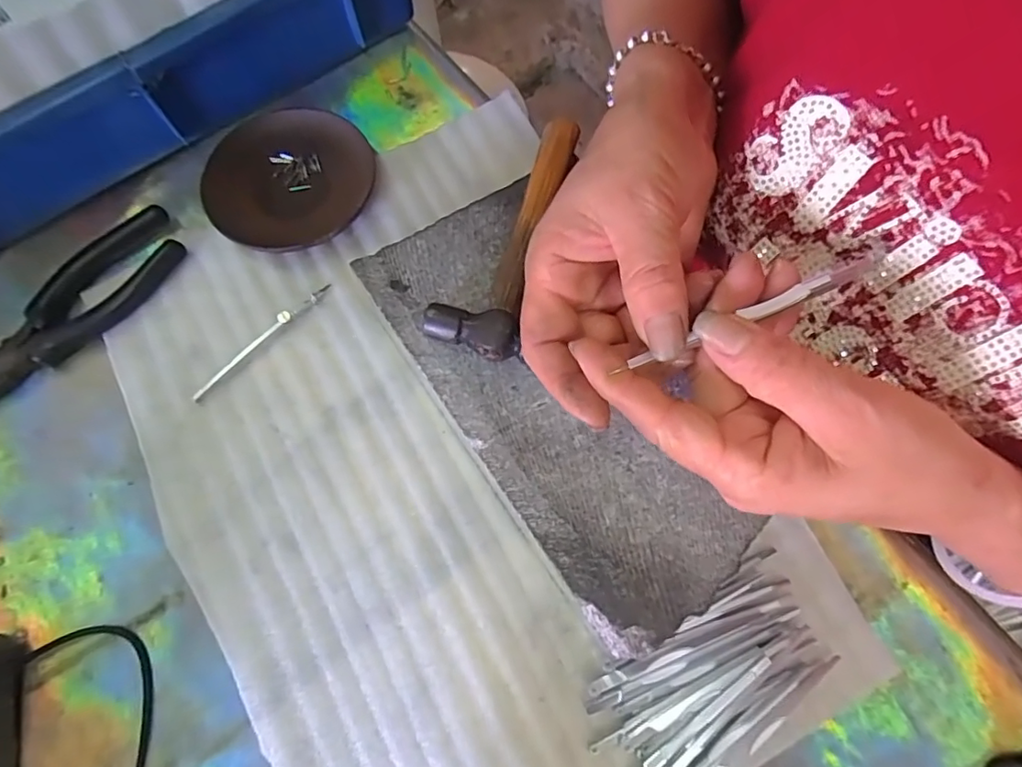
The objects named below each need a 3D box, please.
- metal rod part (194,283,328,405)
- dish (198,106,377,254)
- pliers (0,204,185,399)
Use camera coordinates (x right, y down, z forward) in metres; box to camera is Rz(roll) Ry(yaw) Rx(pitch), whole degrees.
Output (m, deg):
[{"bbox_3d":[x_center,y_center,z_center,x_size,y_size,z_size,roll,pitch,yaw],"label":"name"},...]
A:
[{"bbox_3d":[-0.160,-0.029,0.344,0.009,0.007,0.108,43,77,12],"label":"metal rod part"},{"bbox_3d":[-0.150,-0.140,0.369,0.105,0.016,0.116,19,74,5],"label":"dish"},{"bbox_3d":[-0.278,-0.047,0.341,0.048,0.018,0.161,38,76,10],"label":"pliers"}]

